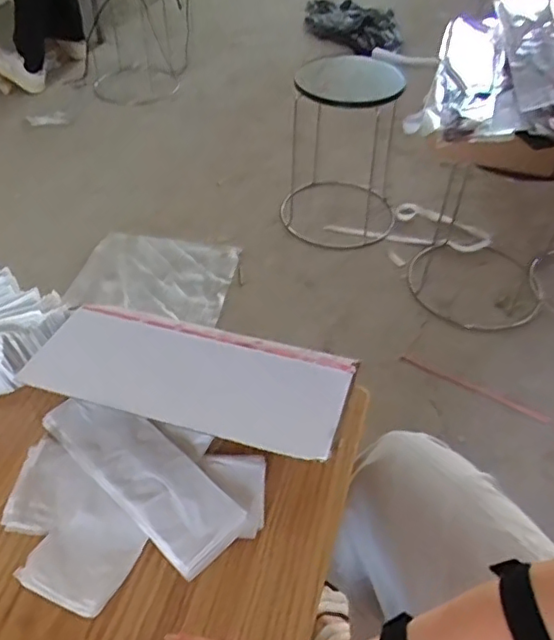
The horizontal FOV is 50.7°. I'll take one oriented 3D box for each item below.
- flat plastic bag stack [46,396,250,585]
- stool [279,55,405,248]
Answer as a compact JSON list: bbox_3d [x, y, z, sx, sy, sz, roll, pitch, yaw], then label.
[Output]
[{"bbox_3d":[-0.146,0.156,0.623,0.256,0.004,0.083,34,54,28],"label":"flat plastic bag stack"},{"bbox_3d":[0.181,-0.460,1.671,0.359,0.496,0.289,11,47,11],"label":"stool"}]

